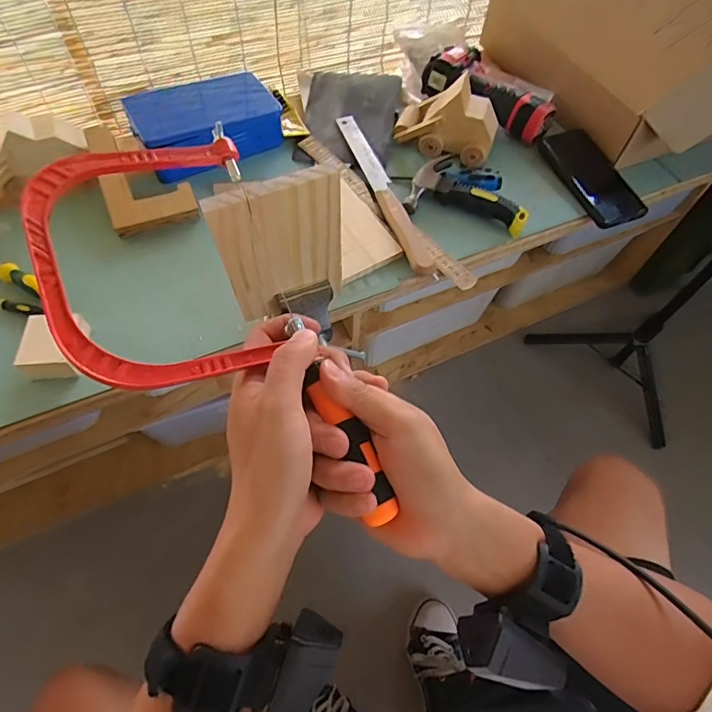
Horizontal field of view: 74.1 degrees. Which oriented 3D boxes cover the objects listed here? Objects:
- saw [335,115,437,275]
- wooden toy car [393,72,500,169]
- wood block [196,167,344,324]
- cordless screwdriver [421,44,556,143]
[{"bbox_3d":[0.036,-0.222,0.616,0.030,0.015,0.301,-15,62,-11],"label":"saw"},{"bbox_3d":[0.127,-0.327,0.646,0.134,0.082,0.068,25,62,12],"label":"wooden toy car"},{"bbox_3d":[-0.059,-0.085,0.386,0.100,0.140,0.013,-19,63,-13],"label":"wood block"},{"bbox_3d":[0.189,-0.384,0.690,0.120,0.050,0.189,-25,64,-16],"label":"cordless screwdriver"}]

